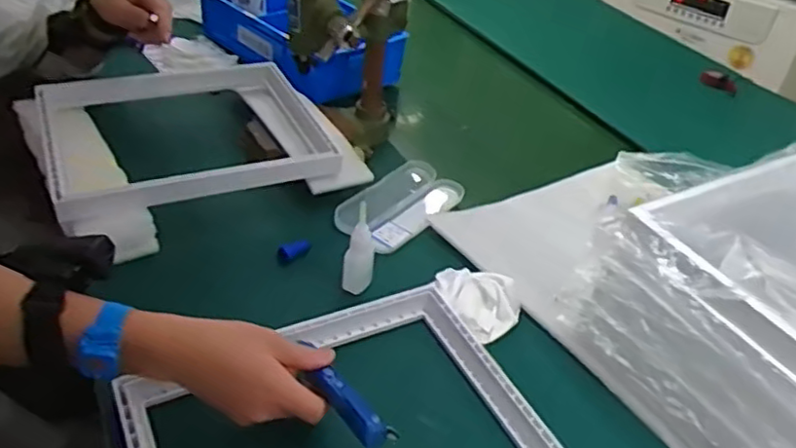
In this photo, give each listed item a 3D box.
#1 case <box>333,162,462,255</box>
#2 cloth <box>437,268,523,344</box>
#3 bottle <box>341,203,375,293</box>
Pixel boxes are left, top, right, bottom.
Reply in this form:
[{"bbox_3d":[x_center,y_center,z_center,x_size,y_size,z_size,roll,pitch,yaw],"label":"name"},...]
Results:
[{"bbox_3d":[0.007,-0.026,0.833,0.086,0.031,0.173,30,42,27],"label":"case"},{"bbox_3d":[0.083,0.084,0.705,0.092,0.032,0.075,15,38,9],"label":"cloth"},{"bbox_3d":[-0.040,0.031,0.702,0.025,0.105,0.029,25,40,21],"label":"bottle"}]

